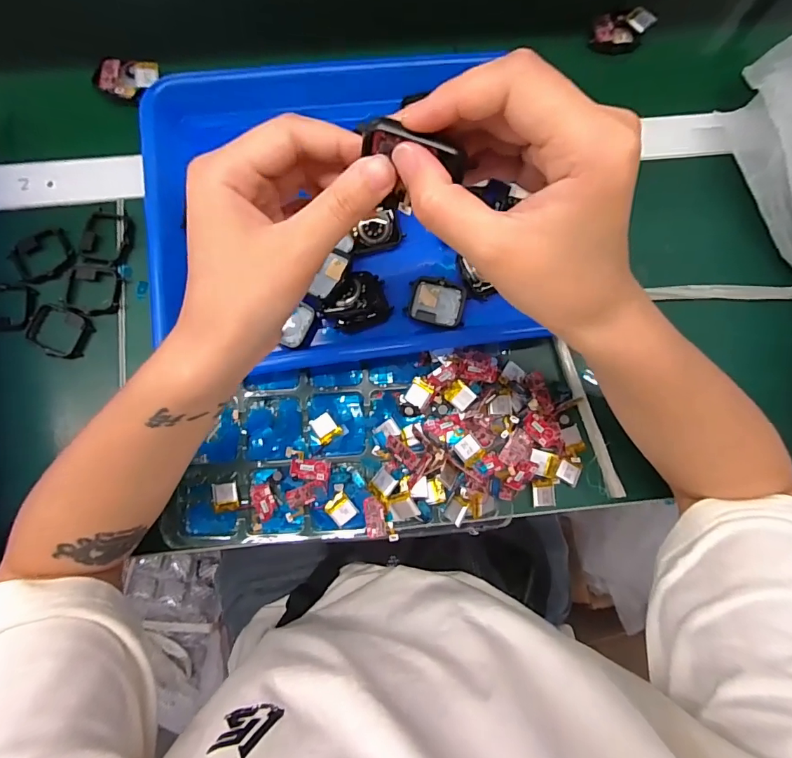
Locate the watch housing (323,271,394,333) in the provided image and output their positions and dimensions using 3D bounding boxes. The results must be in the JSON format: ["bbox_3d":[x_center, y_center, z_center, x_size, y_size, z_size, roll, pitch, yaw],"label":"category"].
[{"bbox_3d":[-0.029,-0.059,0.343,0.046,0.018,0.038,-24,82,-5],"label":"watch housing"}]

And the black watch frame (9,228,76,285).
[{"bbox_3d":[-0.293,-0.100,0.372,0.049,0.012,0.040,-24,82,-5],"label":"black watch frame"}]

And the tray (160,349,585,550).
[{"bbox_3d":[-0.014,0.053,0.348,0.310,0.028,0.132,-7,83,0],"label":"tray"}]

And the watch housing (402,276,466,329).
[{"bbox_3d":[0.032,-0.060,0.354,0.044,0.006,0.036,13,80,1],"label":"watch housing"}]

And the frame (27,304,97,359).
[{"bbox_3d":[-0.276,-0.039,0.366,0.050,0.014,0.038,17,81,2],"label":"frame"}]

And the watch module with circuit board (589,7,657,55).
[{"bbox_3d":[0.206,-0.318,0.411,0.054,0.015,0.033,-5,81,-2],"label":"watch module with circuit board"}]

